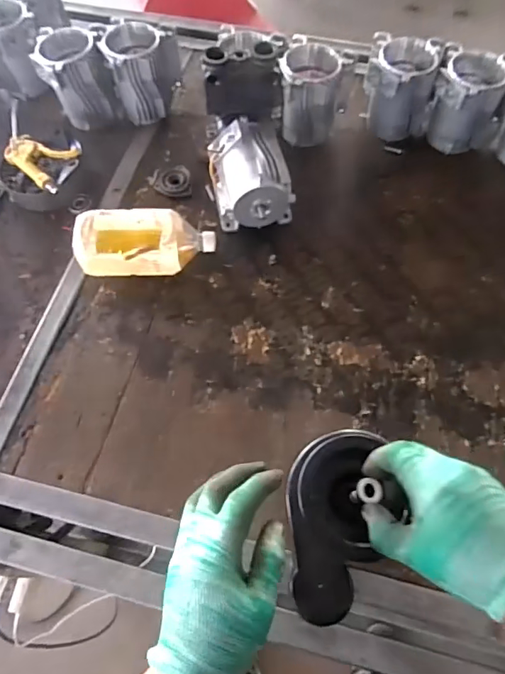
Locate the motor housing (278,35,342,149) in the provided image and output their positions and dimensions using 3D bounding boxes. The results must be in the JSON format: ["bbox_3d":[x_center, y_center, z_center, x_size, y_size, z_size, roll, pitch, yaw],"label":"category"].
[{"bbox_3d":[0.103,-0.433,0.845,0.103,0.141,0.118,11,66,5],"label":"motor housing"}]

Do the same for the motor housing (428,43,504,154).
[{"bbox_3d":[0.381,-0.413,0.837,0.129,0.129,0.112,20,67,9],"label":"motor housing"}]

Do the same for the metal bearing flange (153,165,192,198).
[{"bbox_3d":[-0.141,-0.276,0.841,0.062,0.008,0.070,-5,65,-2],"label":"metal bearing flange"}]

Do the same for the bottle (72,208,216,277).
[{"bbox_3d":[-0.164,-0.151,0.743,0.208,0.084,0.117,-7,65,-3],"label":"bottle"}]

